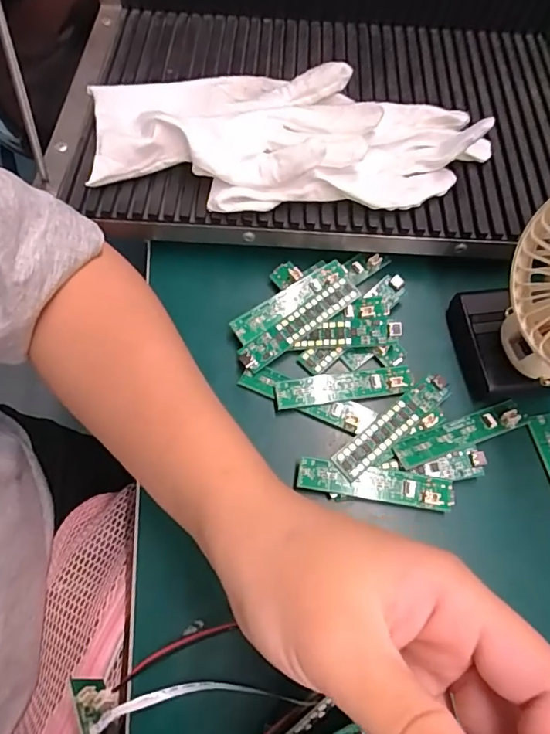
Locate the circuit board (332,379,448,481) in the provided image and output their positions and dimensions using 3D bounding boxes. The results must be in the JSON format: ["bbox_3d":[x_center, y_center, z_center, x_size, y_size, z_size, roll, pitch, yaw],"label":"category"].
[{"bbox_3d":[0.067,0.033,0.273,0.084,0.004,0.017,-37,74,-16],"label":"circuit board"}]

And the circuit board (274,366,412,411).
[{"bbox_3d":[0.041,0.012,0.285,0.082,0.005,0.018,-7,68,-6],"label":"circuit board"}]

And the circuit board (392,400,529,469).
[{"bbox_3d":[0.106,0.037,0.273,0.080,0.006,0.017,-17,70,-10],"label":"circuit board"}]

